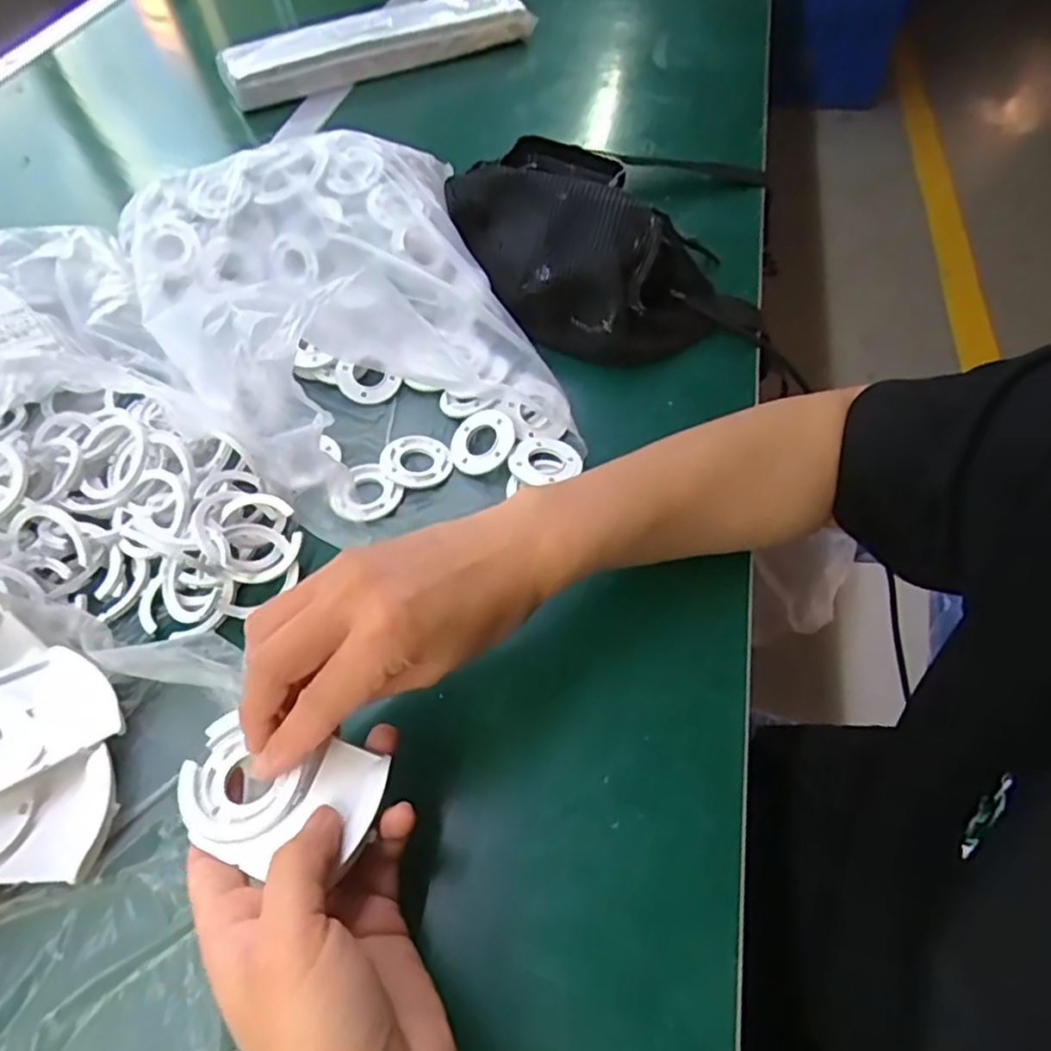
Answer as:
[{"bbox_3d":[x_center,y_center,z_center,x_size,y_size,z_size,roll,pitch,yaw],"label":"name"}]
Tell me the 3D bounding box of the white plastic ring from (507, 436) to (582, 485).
[{"bbox_3d":[0.011,-0.043,0.410,0.044,0.008,0.040,-18,56,-10],"label":"white plastic ring"}]

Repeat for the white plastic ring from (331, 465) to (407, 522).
[{"bbox_3d":[-0.096,-0.021,0.407,0.039,0.009,0.043,11,51,7],"label":"white plastic ring"}]

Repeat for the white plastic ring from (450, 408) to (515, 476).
[{"bbox_3d":[-0.028,-0.053,0.420,0.042,0.007,0.045,-8,68,21],"label":"white plastic ring"}]

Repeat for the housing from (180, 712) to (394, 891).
[{"bbox_3d":[-0.098,0.107,0.263,0.082,0.013,0.050,10,56,10],"label":"housing"}]

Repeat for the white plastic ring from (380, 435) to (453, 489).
[{"bbox_3d":[-0.069,-0.041,0.420,0.042,0.009,0.042,-1,55,2],"label":"white plastic ring"}]

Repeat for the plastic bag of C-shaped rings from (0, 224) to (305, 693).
[{"bbox_3d":[-0.287,-0.071,0.405,0.429,0.079,0.217,33,63,23],"label":"plastic bag of C-shaped rings"}]

